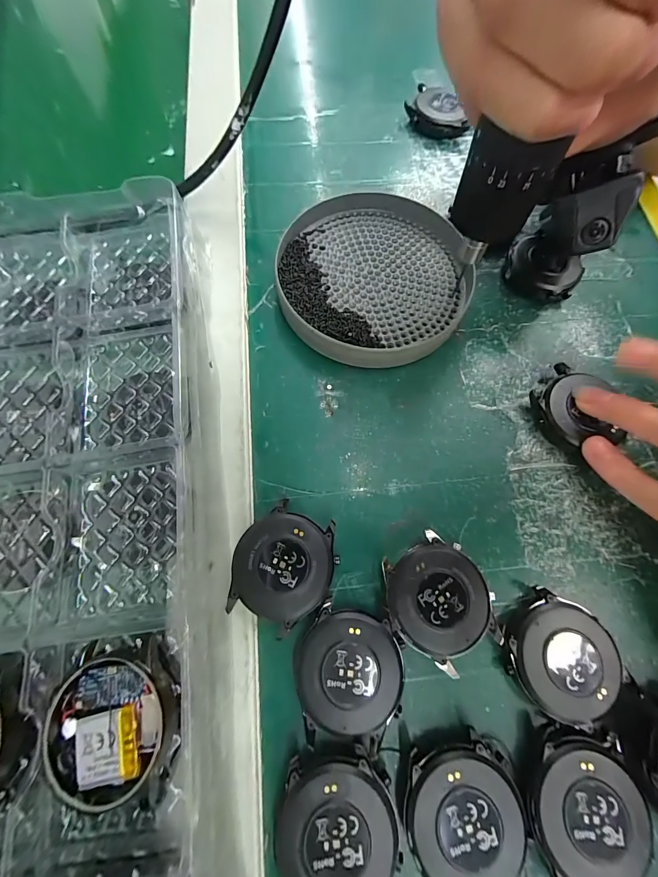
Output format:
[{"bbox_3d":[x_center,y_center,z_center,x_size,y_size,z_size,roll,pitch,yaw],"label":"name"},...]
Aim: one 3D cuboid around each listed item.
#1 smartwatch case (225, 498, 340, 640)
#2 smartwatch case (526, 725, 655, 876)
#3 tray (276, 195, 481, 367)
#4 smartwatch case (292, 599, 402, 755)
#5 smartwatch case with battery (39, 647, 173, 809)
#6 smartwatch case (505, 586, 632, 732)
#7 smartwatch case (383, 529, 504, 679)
[{"bbox_3d":[-0.021,0.058,0.151,0.043,0.013,0.047,24,74,7],"label":"smartwatch case"},{"bbox_3d":[0.098,0.142,0.127,0.042,0.012,0.049,-2,73,-1],"label":"smartwatch case"},{"bbox_3d":[0.028,-0.099,0.199,0.112,0.019,0.120,0,73,0],"label":"tray"},{"bbox_3d":[0.008,0.098,0.138,0.045,0.011,0.046,5,73,1],"label":"smartwatch case"},{"bbox_3d":[-0.082,0.102,0.120,0.046,0.010,0.046,-4,73,-2],"label":"smartwatch case with battery"},{"bbox_3d":[0.100,0.095,0.144,0.043,0.012,0.043,-39,77,-11],"label":"smartwatch case"},{"bbox_3d":[0.049,0.072,0.149,0.044,0.012,0.048,-31,75,-10],"label":"smartwatch case"}]

